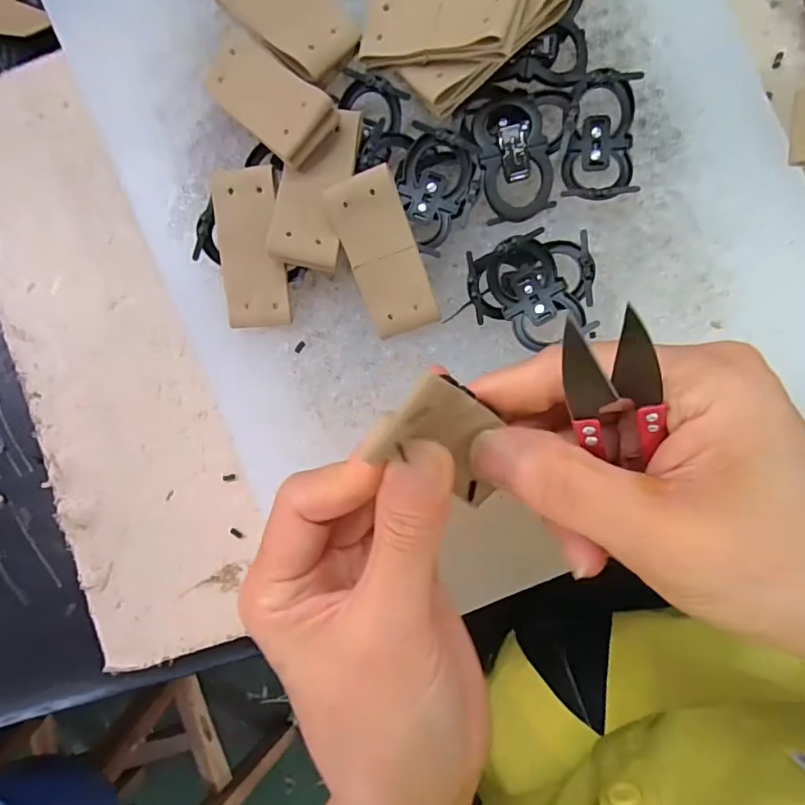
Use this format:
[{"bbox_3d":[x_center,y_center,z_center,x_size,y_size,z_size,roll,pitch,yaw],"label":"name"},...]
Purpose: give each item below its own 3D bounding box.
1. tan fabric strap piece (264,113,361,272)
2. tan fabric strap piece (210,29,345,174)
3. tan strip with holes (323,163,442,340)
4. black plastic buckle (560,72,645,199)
[{"bbox_3d":[-0.034,-0.084,0.200,0.026,0.007,0.062,11,84,-3],"label":"tan fabric strap piece"},{"bbox_3d":[-0.054,-0.120,0.203,0.028,0.010,0.064,-45,74,5],"label":"tan fabric strap piece"},{"bbox_3d":[-0.007,-0.057,0.201,0.027,0.005,0.061,-20,111,5],"label":"tan strip with holes"},{"bbox_3d":[0.077,-0.103,0.203,0.029,0.013,0.047,-2,92,5],"label":"black plastic buckle"}]

